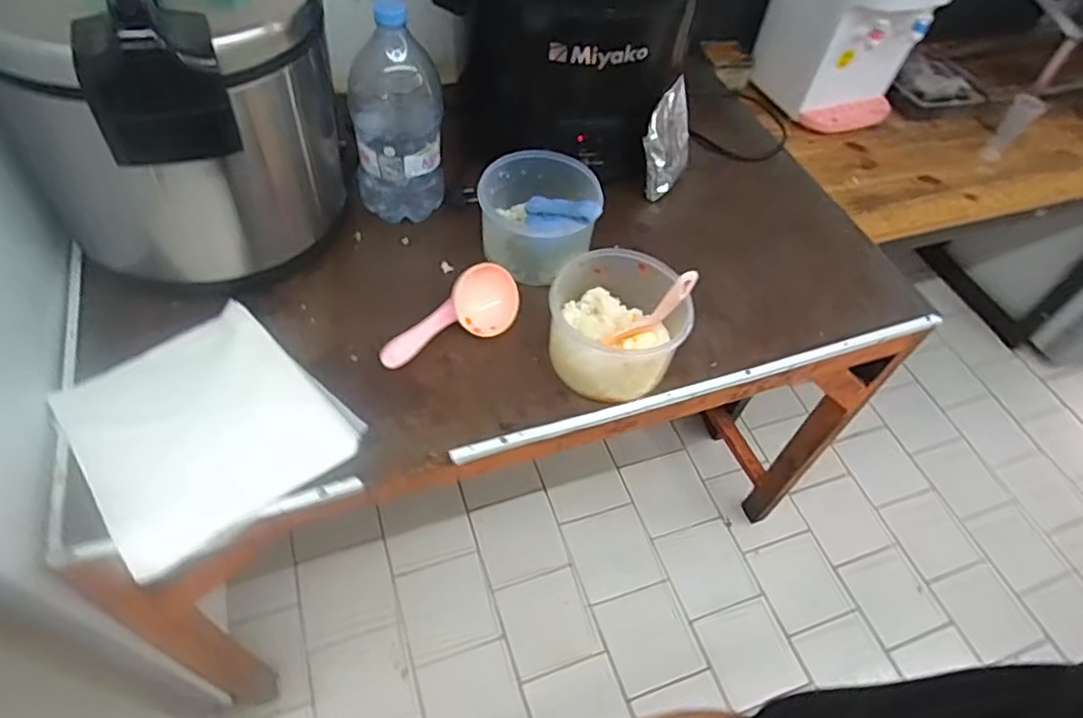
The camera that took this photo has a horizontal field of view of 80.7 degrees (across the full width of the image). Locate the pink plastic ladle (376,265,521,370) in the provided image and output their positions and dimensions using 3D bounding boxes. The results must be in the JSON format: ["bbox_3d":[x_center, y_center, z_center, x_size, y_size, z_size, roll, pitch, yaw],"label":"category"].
[{"bbox_3d":[-0.114,-0.054,0.847,0.206,0.063,0.079,-36,64,-28],"label":"pink plastic ladle"}]

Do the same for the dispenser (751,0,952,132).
[{"bbox_3d":[0.639,-0.698,1.310,0.245,0.338,0.266,-12,56,-16],"label":"dispenser"}]

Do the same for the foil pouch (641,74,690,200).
[{"bbox_3d":[0.212,-0.364,1.063,0.030,0.140,0.141,16,64,35],"label":"foil pouch"}]

